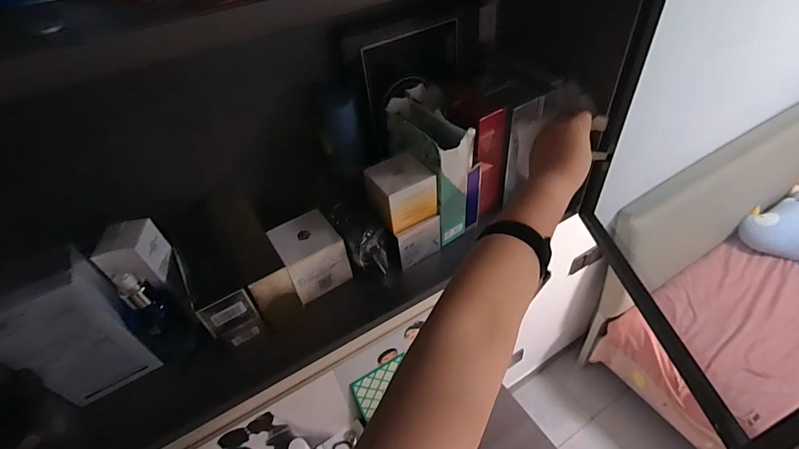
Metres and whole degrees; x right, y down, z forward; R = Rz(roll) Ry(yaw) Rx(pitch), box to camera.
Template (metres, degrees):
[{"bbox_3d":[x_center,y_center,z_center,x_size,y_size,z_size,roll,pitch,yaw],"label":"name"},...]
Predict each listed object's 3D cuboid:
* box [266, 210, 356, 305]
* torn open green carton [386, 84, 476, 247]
[{"bbox_3d":[-0.117,0.041,0.527,0.076,0.085,0.077,-27,47,-19],"label":"box"},{"bbox_3d":[0.042,-0.081,0.558,0.068,0.165,0.133,-25,46,-18],"label":"torn open green carton"}]

